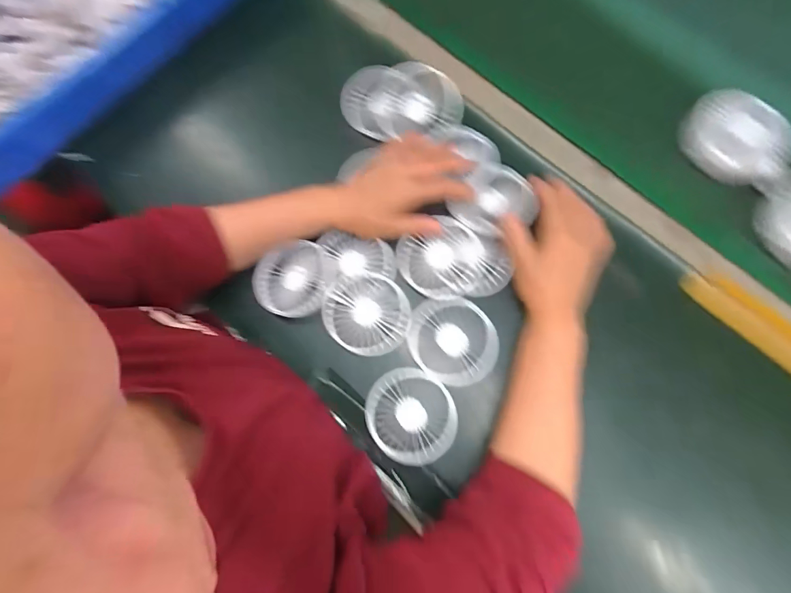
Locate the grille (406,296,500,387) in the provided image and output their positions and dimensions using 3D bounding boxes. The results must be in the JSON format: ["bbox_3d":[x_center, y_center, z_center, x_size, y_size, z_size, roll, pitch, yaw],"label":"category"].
[{"bbox_3d":[0.062,0.048,0.446,0.094,0.013,0.090,13,77,4],"label":"grille"}]

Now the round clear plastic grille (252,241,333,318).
[{"bbox_3d":[-0.117,-0.014,0.468,0.091,0.024,0.081,-19,76,-2],"label":"round clear plastic grille"}]

